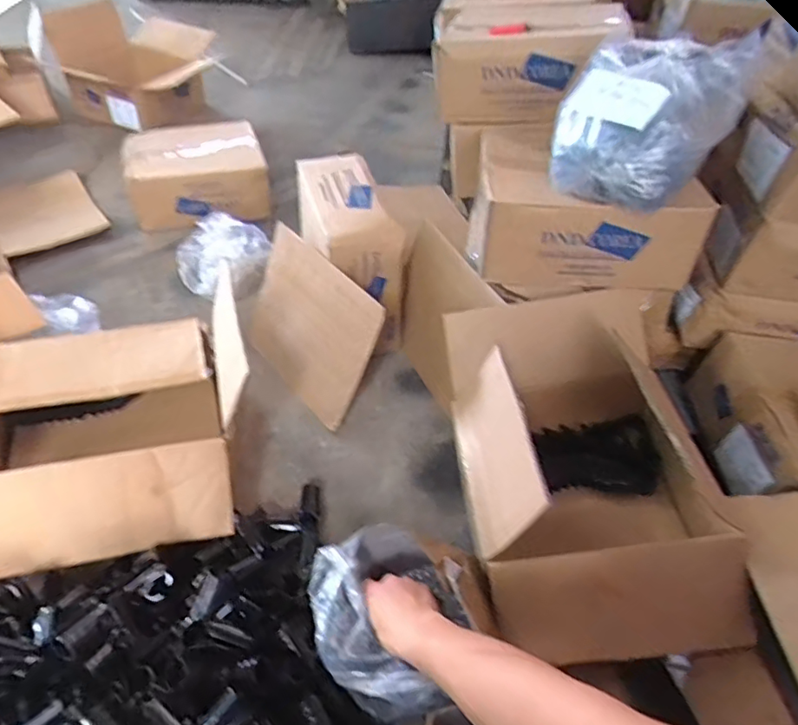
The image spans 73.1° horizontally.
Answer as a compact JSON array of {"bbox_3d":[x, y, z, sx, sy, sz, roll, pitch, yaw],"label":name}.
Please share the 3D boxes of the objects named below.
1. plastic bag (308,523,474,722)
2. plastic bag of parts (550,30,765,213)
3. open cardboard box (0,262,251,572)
[{"bbox_3d":[-0.026,0.306,0.675,0.182,0.109,0.199,16,46,8],"label":"plastic bag"},{"bbox_3d":[0.385,-0.381,0.826,0.231,0.164,0.310,26,48,17],"label":"plastic bag of parts"},{"bbox_3d":[-0.461,0.087,0.808,0.453,0.259,0.401,-8,48,-15],"label":"open cardboard box"}]

